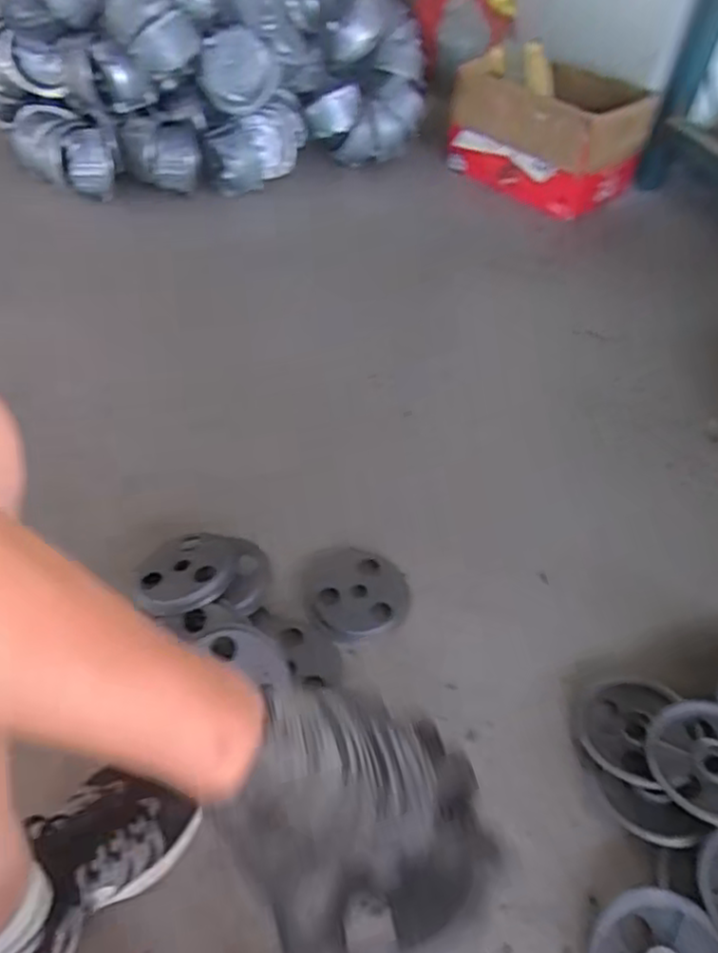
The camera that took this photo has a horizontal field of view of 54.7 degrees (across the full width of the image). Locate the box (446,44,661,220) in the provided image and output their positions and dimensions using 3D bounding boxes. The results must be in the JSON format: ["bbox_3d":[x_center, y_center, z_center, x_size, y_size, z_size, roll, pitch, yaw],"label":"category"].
[{"bbox_3d":[0.390,-0.722,1.420,0.245,0.244,0.357,-32,58,-27],"label":"box"}]

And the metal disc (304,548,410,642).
[{"bbox_3d":[-0.004,0.134,0.824,0.116,0.018,0.119,1,49,-2],"label":"metal disc"}]

